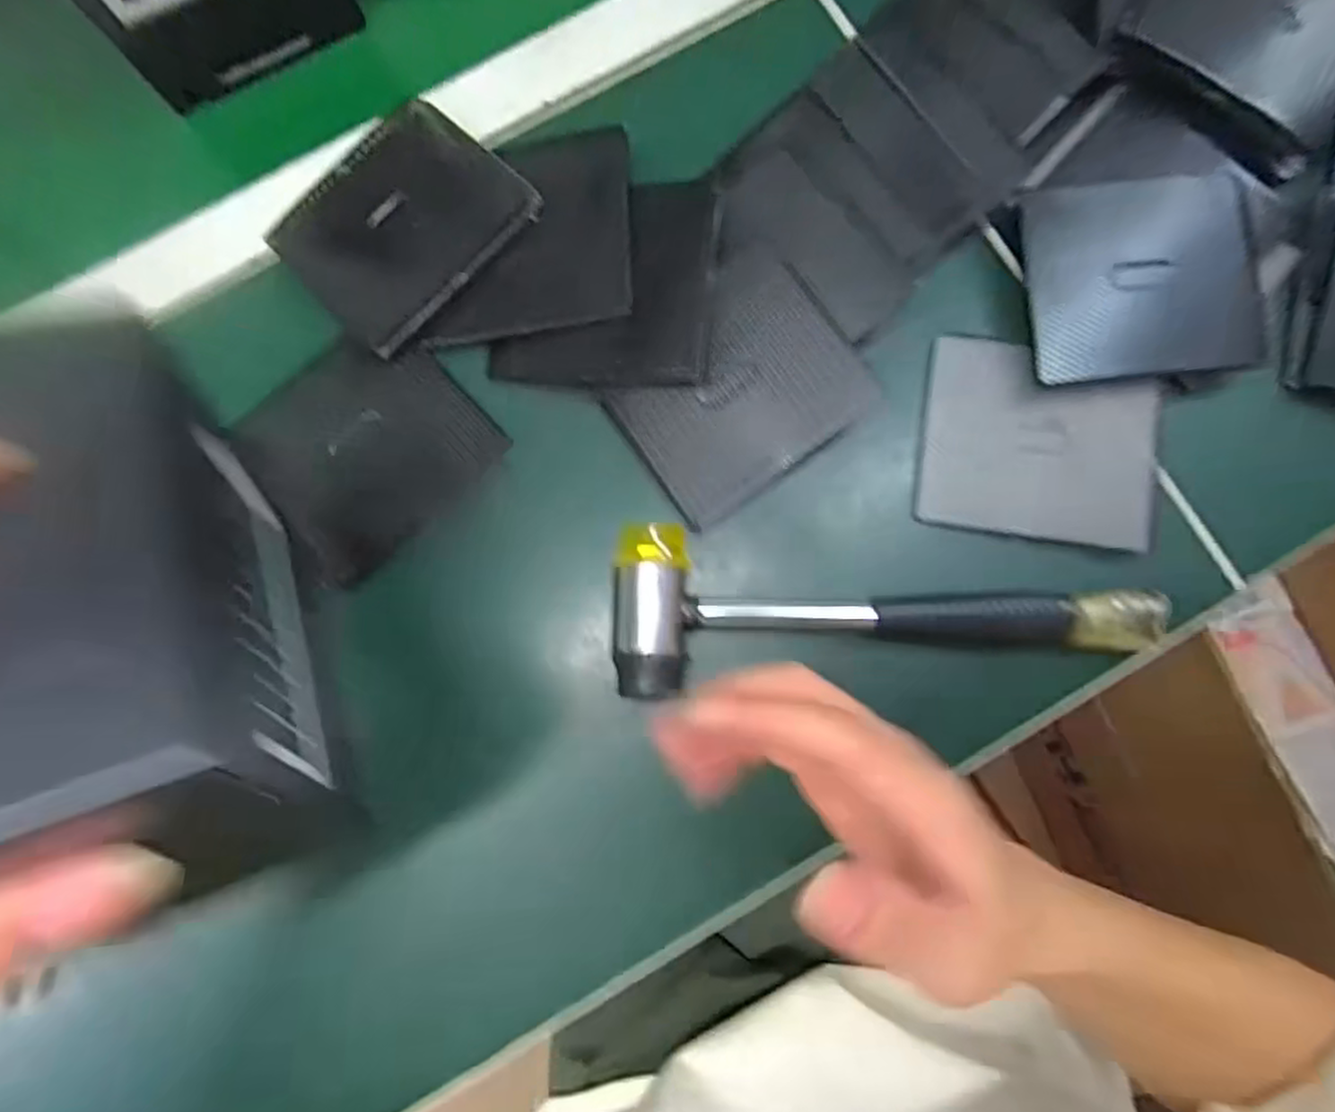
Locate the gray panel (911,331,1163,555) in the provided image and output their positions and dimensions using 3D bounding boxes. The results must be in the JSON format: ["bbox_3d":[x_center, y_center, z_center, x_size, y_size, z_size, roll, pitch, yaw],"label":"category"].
[{"bbox_3d":[0.183,-0.057,0.357,0.109,0.014,0.094,9,82,2],"label":"gray panel"}]

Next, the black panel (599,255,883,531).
[{"bbox_3d":[0.033,-0.080,0.345,0.111,0.007,0.089,-36,93,5],"label":"black panel"}]

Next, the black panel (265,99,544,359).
[{"bbox_3d":[-0.137,-0.171,0.366,0.112,0.009,0.107,-46,76,0],"label":"black panel"}]

